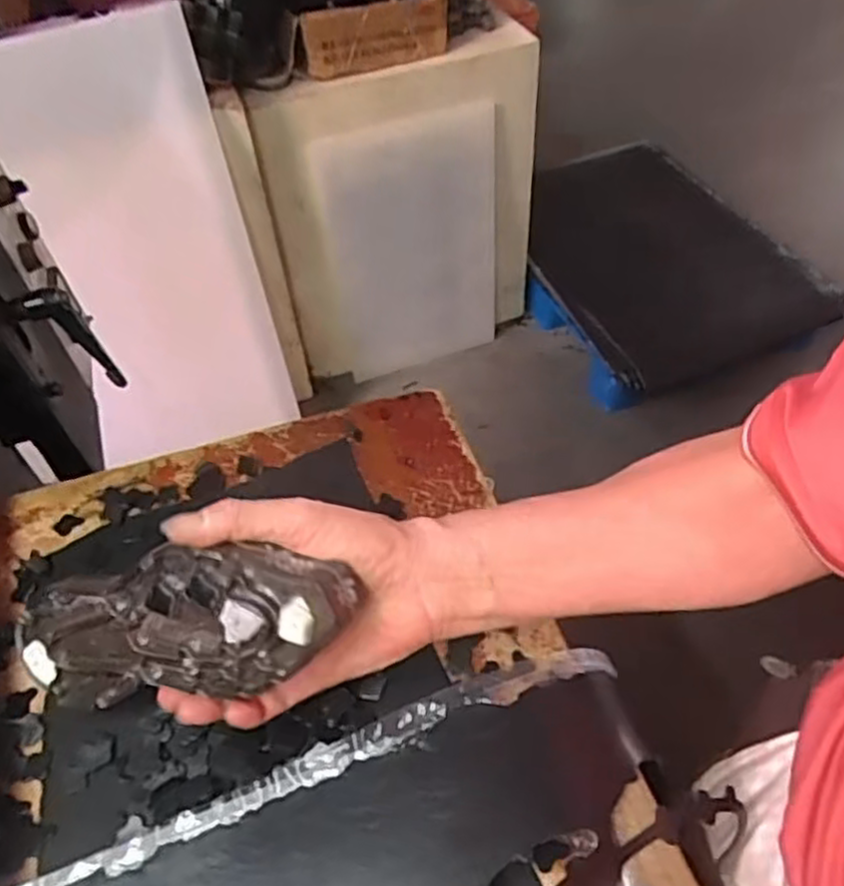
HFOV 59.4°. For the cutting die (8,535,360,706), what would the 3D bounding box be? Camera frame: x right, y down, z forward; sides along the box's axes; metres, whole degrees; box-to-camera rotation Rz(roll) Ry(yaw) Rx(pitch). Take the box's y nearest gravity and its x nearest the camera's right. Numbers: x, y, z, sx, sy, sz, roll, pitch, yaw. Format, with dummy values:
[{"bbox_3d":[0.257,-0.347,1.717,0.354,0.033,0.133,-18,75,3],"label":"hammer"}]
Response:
[{"bbox_3d":[-0.125,0.086,0.392,0.201,0.077,0.045,-14,8,24],"label":"cutting die"}]

